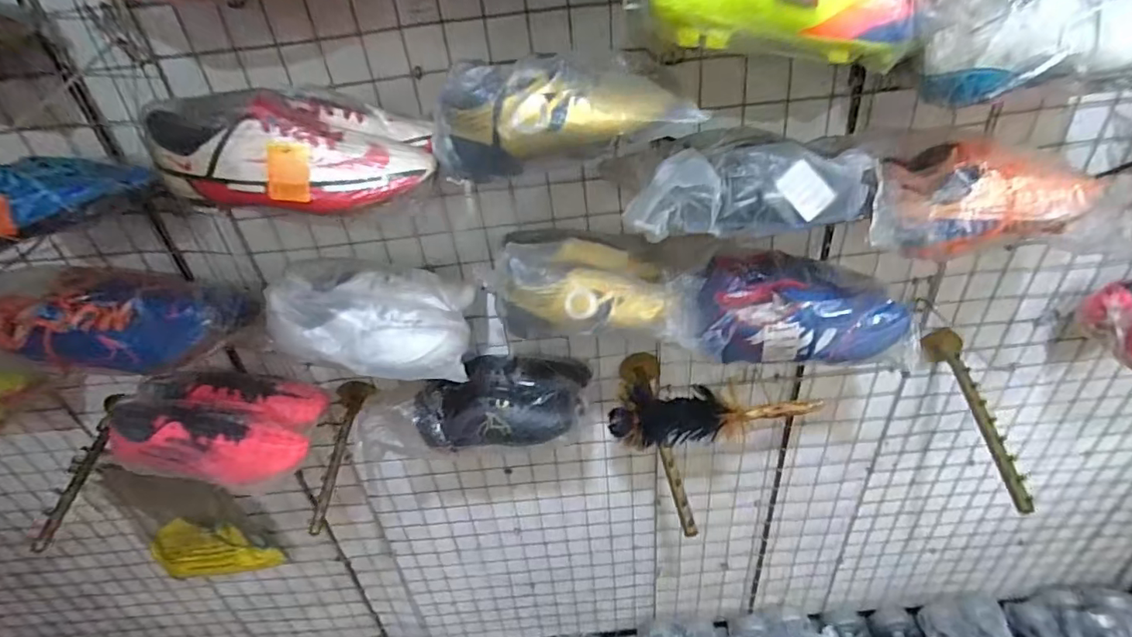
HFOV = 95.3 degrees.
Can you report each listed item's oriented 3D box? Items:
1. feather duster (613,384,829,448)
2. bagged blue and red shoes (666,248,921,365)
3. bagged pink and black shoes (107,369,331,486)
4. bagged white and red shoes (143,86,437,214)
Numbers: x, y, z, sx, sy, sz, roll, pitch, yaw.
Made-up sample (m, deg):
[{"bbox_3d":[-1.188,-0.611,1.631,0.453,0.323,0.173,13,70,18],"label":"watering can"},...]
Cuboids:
[{"bbox_3d":[0.224,0.131,0.781,0.305,0.082,0.072,-10,33,-5],"label":"feather duster"},{"bbox_3d":[0.279,-0.024,0.678,0.308,0.112,0.149,-7,33,-2],"label":"bagged blue and red shoes"},{"bbox_3d":[-0.518,0.147,0.756,0.258,0.101,0.170,-3,33,5],"label":"bagged pink and black shoes"},{"bbox_3d":[-0.272,-0.182,0.534,0.255,0.102,0.119,-6,33,0],"label":"bagged white and red shoes"}]

